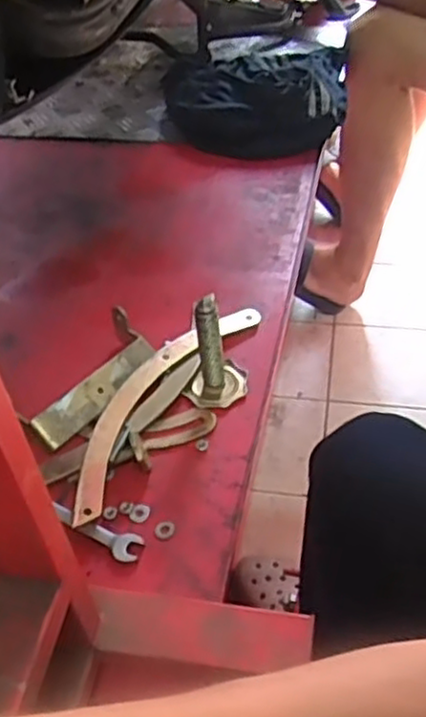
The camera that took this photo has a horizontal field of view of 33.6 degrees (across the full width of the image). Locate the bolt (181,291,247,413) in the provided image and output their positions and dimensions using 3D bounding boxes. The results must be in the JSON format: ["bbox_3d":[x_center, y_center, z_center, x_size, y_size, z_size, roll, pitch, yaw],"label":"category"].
[{"bbox_3d":[0.001,-0.012,0.575,0.055,0.089,0.051,-31,48,-25],"label":"bolt"}]

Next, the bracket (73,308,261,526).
[{"bbox_3d":[-0.045,0.030,0.581,0.052,0.019,0.254,19,48,24],"label":"bracket"}]

